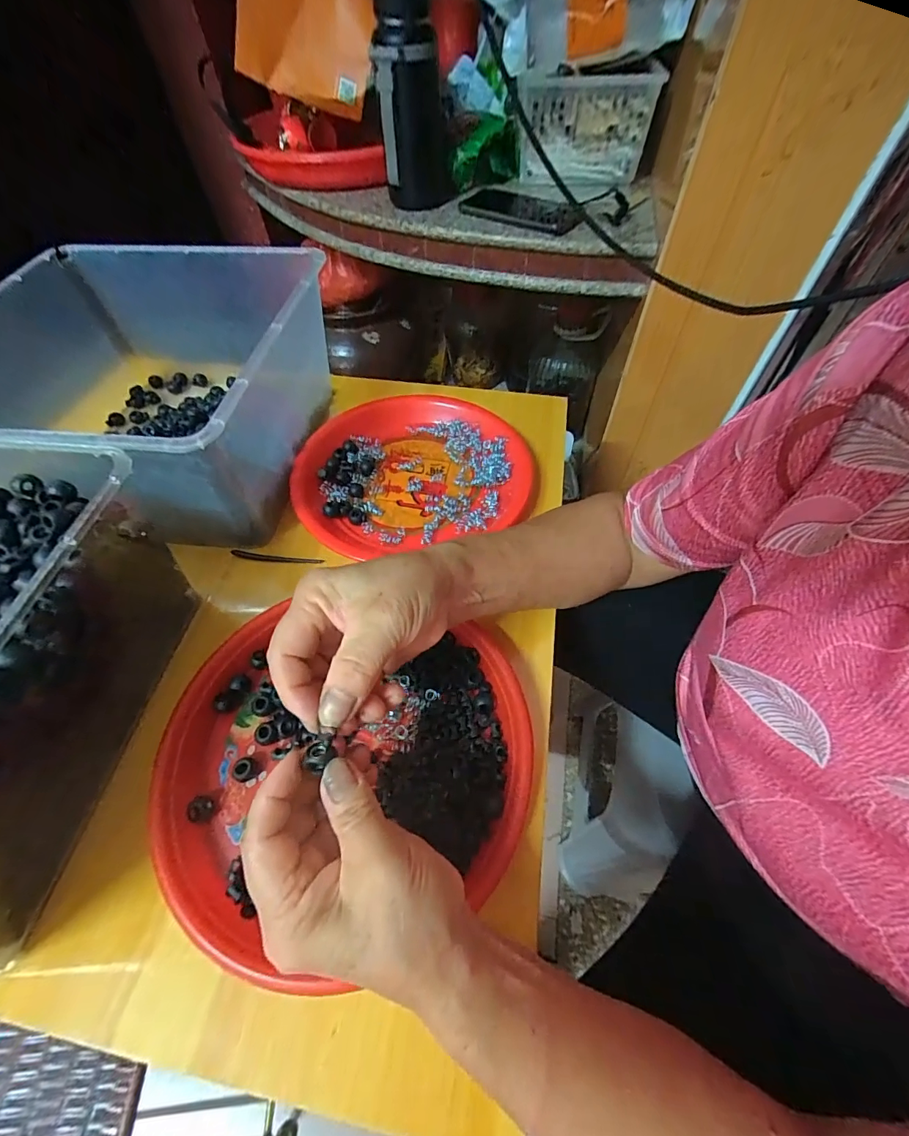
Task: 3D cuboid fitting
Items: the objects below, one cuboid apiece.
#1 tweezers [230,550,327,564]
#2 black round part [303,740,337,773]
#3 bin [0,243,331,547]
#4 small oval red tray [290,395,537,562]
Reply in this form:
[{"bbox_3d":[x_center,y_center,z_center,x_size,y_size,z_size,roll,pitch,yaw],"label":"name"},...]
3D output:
[{"bbox_3d":[-0.160,-0.009,0.395,0.082,0.010,0.007,4,56,4],"label":"tweezers"},{"bbox_3d":[-0.064,0.090,0.210,0.014,0.010,0.013,-1,56,1],"label":"black round part"},{"bbox_3d":[-0.287,-0.169,0.419,0.293,0.139,0.296,4,56,4],"label":"bin"},{"bbox_3d":[-0.042,-0.103,0.441,0.226,0.026,0.193,-15,57,-8],"label":"small oval red tray"}]

